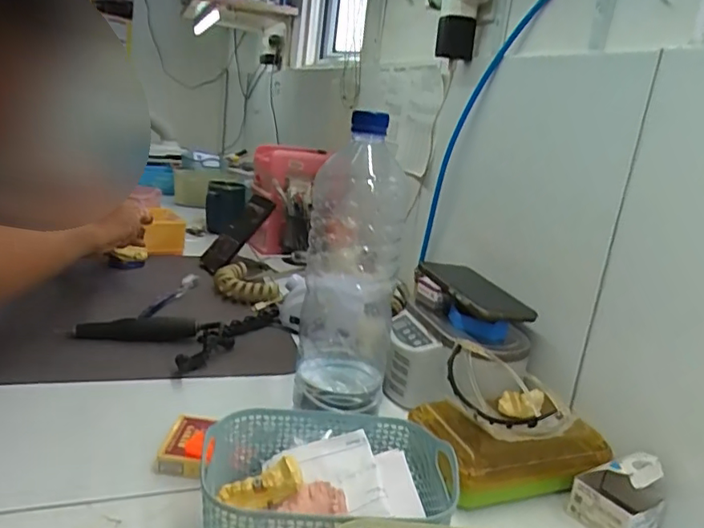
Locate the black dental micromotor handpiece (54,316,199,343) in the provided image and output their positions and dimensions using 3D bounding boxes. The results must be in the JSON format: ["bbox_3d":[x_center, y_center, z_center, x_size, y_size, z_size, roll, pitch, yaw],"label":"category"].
[{"bbox_3d":[-0.282,0.083,0.715,0.164,0.034,0.023,4,16,-14],"label":"black dental micromotor handpiece"}]

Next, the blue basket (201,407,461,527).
[{"bbox_3d":[-0.017,0.175,0.409,0.174,0.079,0.128,5,16,-11],"label":"blue basket"}]

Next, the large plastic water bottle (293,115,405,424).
[{"bbox_3d":[0.002,-0.004,0.528,0.085,0.249,0.081,7,15,-4],"label":"large plastic water bottle"}]

